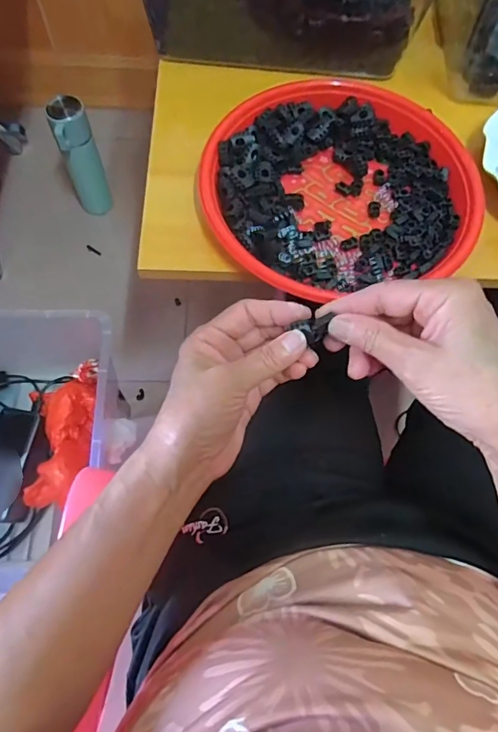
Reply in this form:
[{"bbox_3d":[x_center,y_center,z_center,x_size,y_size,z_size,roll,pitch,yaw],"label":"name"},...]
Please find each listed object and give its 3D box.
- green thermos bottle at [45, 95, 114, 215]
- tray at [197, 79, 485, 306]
[{"bbox_3d":[-0.314,-0.391,0.904,0.070,0.222,0.077,-18,71,-10],"label":"green thermos bottle"},{"bbox_3d":[0.078,-0.162,0.422,0.234,0.026,0.217,1,69,-3],"label":"tray"}]

